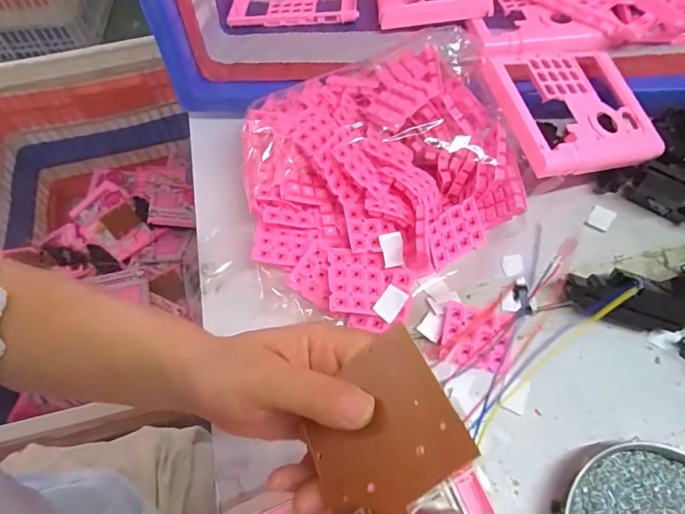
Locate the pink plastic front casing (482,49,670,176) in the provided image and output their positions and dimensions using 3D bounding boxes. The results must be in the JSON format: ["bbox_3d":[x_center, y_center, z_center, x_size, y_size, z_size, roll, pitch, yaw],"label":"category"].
[{"bbox_3d":[0.227,-0.142,0.429,0.172,0.015,0.127,-14,72,-22],"label":"pink plastic front casing"}]

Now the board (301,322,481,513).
[{"bbox_3d":[0.014,0.076,0.193,0.072,0.008,0.067,-46,46,13],"label":"board"}]

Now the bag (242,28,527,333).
[{"bbox_3d":[0.034,-0.082,0.423,0.260,0.083,0.237,-23,62,-11],"label":"bag"}]

